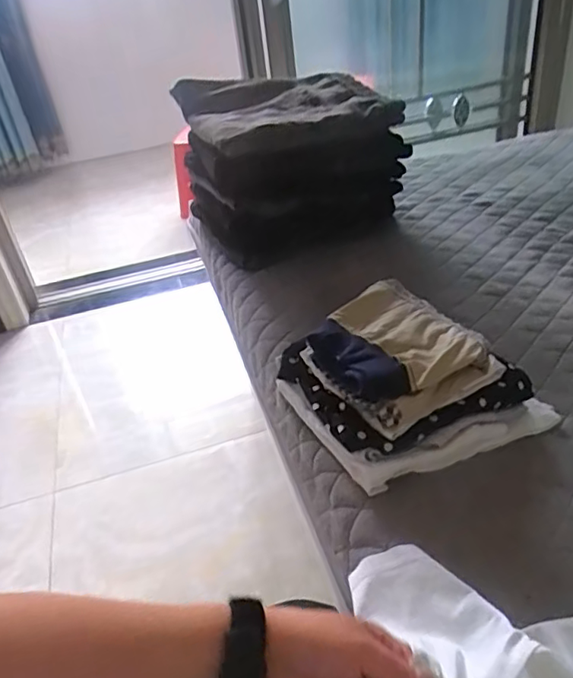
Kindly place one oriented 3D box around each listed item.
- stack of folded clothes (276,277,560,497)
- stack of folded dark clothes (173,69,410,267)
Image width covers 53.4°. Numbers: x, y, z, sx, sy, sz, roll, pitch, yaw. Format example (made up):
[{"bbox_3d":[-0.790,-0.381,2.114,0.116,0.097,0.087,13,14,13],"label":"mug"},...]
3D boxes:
[{"bbox_3d":[0.141,0.039,0.659,0.248,0.113,0.202,-19,37,-15],"label":"stack of folded clothes"},{"bbox_3d":[0.019,-0.329,1.061,0.355,0.254,0.280,-18,37,-14],"label":"stack of folded dark clothes"}]

